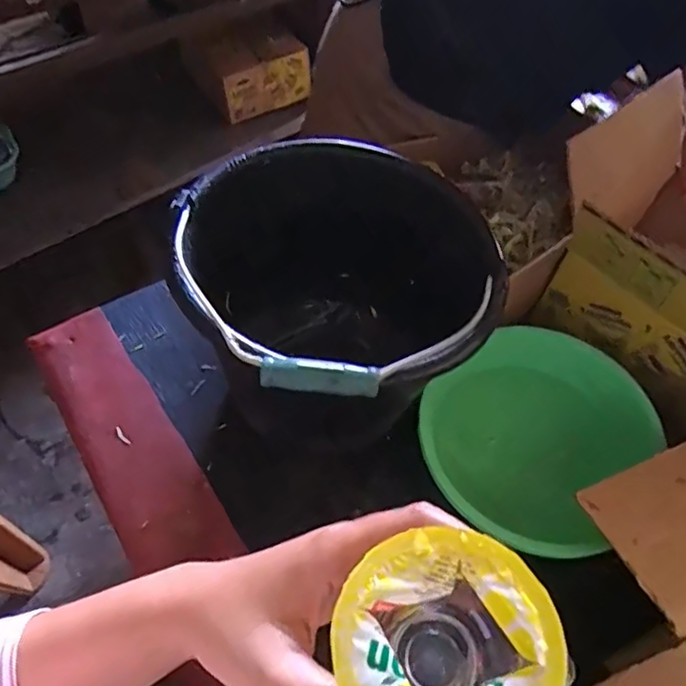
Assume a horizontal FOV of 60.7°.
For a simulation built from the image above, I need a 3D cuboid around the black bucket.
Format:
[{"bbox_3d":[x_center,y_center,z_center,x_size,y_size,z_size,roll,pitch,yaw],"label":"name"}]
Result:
[{"bbox_3d":[-0.019,-0.025,0.557,0.235,0.251,0.283,-21,61,-18],"label":"black bucket"}]

